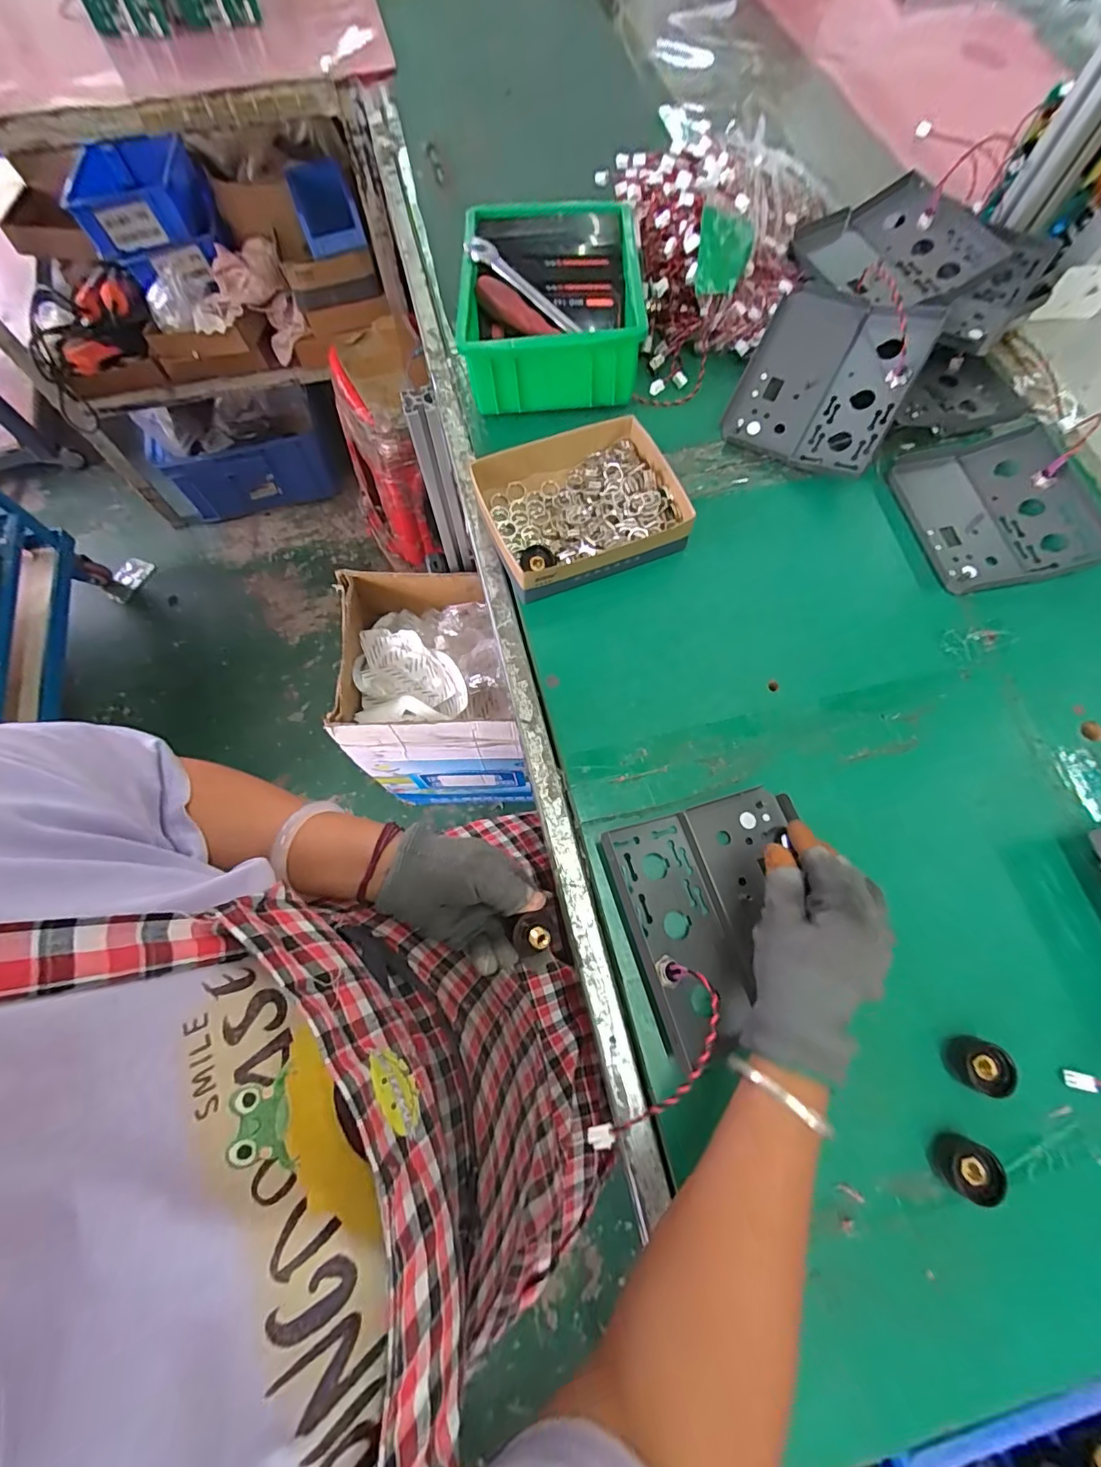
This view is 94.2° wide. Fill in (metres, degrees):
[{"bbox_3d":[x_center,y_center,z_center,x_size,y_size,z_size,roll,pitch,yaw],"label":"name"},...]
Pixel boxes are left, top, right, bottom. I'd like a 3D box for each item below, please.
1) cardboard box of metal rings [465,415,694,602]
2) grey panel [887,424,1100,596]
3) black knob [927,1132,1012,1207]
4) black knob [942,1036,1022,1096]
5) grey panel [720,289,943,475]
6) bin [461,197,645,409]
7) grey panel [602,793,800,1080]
[{"bbox_3d":[0.031,-0.213,0.486,0.177,0.047,0.139,-20,70,-7],"label":"cardboard box of metal rings"},{"bbox_3d":[0.425,-0.219,0.492,0.142,0.033,0.167,-8,69,-3],"label":"grey panel"},{"bbox_3d":[0.258,0.268,0.313,0.031,0.025,0.034,0,68,0],"label":"black knob"},{"bbox_3d":[0.279,0.216,0.332,0.026,0.029,0.027,0,68,0],"label":"black knob"},{"bbox_3d":[0.272,-0.355,0.509,0.149,0.030,0.163,26,97,17],"label":"grey panel"},{"bbox_3d":[-0.001,-0.467,0.547,0.178,0.071,0.259,-2,70,0],"label":"bin"},{"bbox_3d":[0.128,0.126,0.361,0.148,0.033,0.156,-16,69,-6],"label":"grey panel"}]

